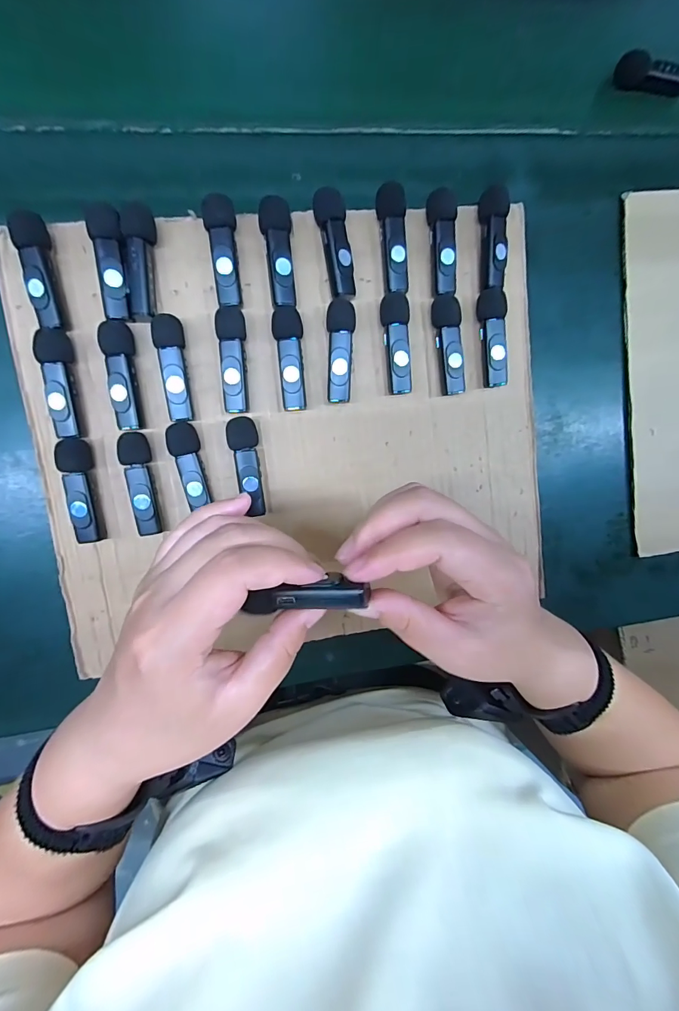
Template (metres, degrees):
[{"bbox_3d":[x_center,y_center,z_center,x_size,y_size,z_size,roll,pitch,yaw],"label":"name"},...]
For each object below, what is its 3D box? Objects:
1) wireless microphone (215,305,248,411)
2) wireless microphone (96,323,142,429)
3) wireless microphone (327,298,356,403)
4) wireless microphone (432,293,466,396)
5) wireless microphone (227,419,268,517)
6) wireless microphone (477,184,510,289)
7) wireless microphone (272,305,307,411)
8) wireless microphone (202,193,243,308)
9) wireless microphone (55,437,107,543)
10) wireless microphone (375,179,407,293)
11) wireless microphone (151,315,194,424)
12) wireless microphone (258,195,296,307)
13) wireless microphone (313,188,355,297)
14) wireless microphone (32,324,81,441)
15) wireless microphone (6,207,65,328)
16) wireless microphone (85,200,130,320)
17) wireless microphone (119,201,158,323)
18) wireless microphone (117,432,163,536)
[{"bbox_3d":[-0.069,-0.094,0.266,0.017,0.018,0.065,-3,93,-9],"label":"wireless microphone"},{"bbox_3d":[-0.136,-0.081,0.258,0.017,0.018,0.066,-9,94,-8],"label":"wireless microphone"},{"bbox_3d":[0.001,-0.103,0.275,0.018,0.018,0.065,-2,93,-9],"label":"wireless microphone"},{"bbox_3d":[0.075,-0.112,0.284,0.018,0.016,0.066,-8,94,-8],"label":"wireless microphone"},{"bbox_3d":[-0.060,-0.026,0.273,0.019,0.016,0.065,-11,97,-7],"label":"wireless microphone"},{"bbox_3d":[0.105,-0.183,0.281,0.017,0.018,0.062,-4,93,-9],"label":"wireless microphone"},{"bbox_3d":[-0.033,-0.097,0.271,0.019,0.018,0.065,-3,93,-9],"label":"wireless microphone"},{"bbox_3d":[-0.072,-0.159,0.258,0.018,0.018,0.062,-9,94,-8],"label":"wireless microphone"},{"bbox_3d":[-0.165,-0.009,0.261,0.016,0.018,0.066,-6,94,-9],"label":"wireless microphone"},{"bbox_3d":[0.036,-0.175,0.270,0.018,0.019,0.062,-9,94,-8],"label":"wireless microphone"},{"bbox_3d":[-0.106,-0.087,0.262,0.016,0.019,0.063,-7,94,-9],"label":"wireless microphone"},{"bbox_3d":[-0.040,-0.161,0.263,0.020,0.018,0.062,-4,93,-9],"label":"wireless microphone"},{"bbox_3d":[-0.003,-0.170,0.267,0.020,0.019,0.065,-9,94,-8],"label":"wireless microphone"},{"bbox_3d":[-0.173,-0.075,0.253,0.016,0.018,0.065,-4,93,-9],"label":"wireless microphone"},{"bbox_3d":[-0.178,-0.139,0.243,0.017,0.017,0.062,-6,94,-9],"label":"wireless microphone"},{"bbox_3d":[-0.137,-0.148,0.248,0.018,0.015,0.064,-9,94,-8],"label":"wireless microphone"},{"bbox_3d":[-0.121,-0.148,0.250,0.018,0.016,0.065,-2,93,-9],"label":"wireless microphone"},{"bbox_3d":[-0.129,-0.014,0.266,0.015,0.017,0.065,-9,94,-8],"label":"wireless microphone"}]

